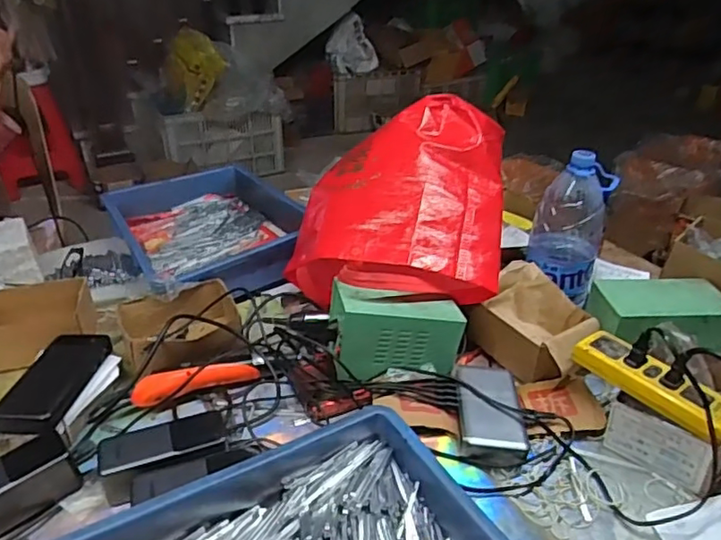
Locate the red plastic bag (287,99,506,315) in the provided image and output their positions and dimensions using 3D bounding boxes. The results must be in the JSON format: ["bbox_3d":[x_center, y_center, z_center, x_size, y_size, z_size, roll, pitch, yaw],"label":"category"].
[{"bbox_3d":[0.051,-0.092,0.848,0.301,0.189,0.297,6,35,11],"label":"red plastic bag"}]

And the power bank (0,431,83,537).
[{"bbox_3d":[-0.357,0.224,0.591,0.129,0.053,0.059,-25,38,-37],"label":"power bank"}]

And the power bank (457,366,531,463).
[{"bbox_3d":[0.155,0.169,0.706,0.074,0.037,0.130,2,29,4],"label":"power bank"}]

